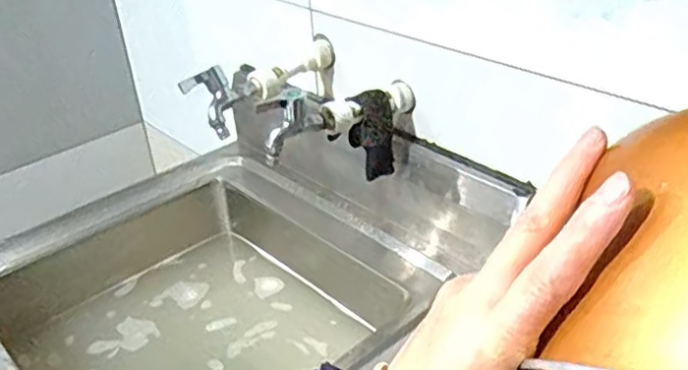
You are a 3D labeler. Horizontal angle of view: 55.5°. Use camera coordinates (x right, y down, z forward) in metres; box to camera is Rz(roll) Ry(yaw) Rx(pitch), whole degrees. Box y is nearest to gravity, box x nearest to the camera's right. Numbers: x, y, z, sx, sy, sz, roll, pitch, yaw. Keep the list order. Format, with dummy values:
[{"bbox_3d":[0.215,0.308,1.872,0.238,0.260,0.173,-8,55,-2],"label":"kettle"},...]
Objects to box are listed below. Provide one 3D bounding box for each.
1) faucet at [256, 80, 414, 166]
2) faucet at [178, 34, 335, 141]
[{"bbox_3d":[-0.006,-0.101,0.828,0.233,0.080,0.038,-24,37,-30],"label":"faucet"},{"bbox_3d":[-0.107,-0.144,0.909,0.053,0.072,0.252,24,40,38],"label":"faucet"}]

